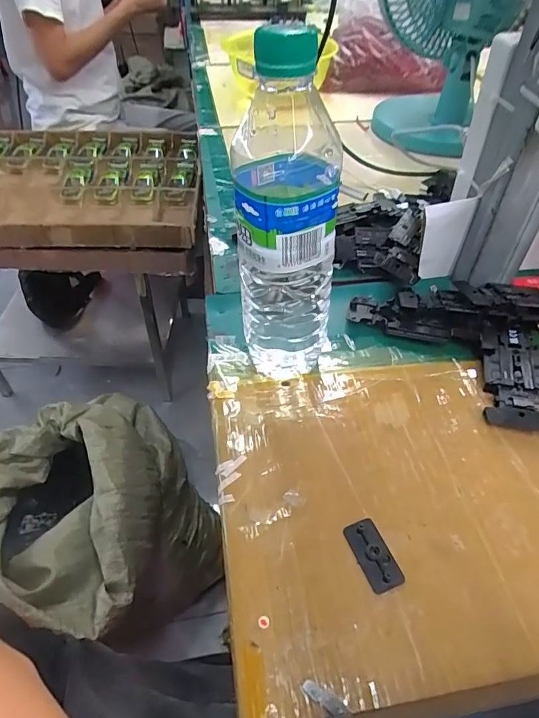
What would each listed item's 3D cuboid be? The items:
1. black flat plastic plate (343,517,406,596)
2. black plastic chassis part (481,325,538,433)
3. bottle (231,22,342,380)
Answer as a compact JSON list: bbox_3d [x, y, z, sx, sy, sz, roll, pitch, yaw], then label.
[{"bbox_3d":[0.062,0.114,0.270,0.020,0.007,0.040,-16,49,-15],"label":"black flat plastic plate"},{"bbox_3d":[0.196,0.011,0.367,0.049,0.013,0.109,12,48,11],"label":"black plastic chassis part"},{"bbox_3d":[0.010,-0.085,0.311,0.062,0.222,0.071,-3,47,-3],"label":"bottle"}]

